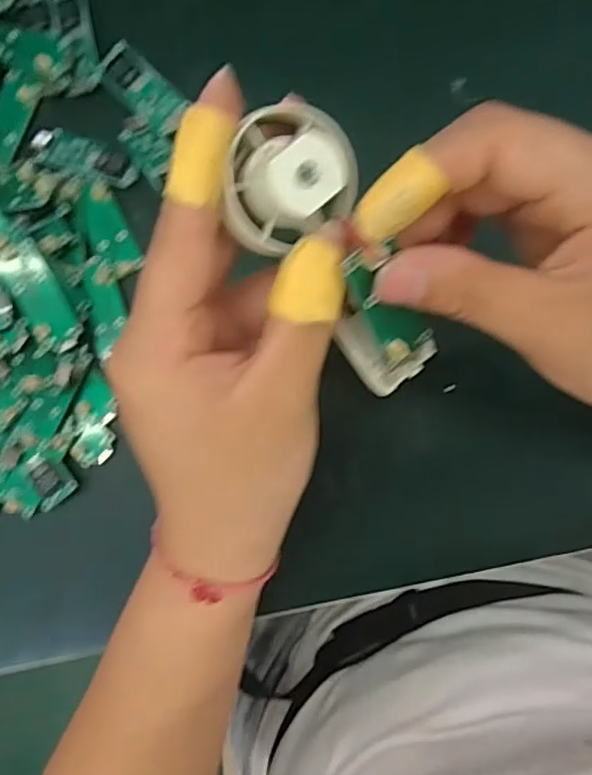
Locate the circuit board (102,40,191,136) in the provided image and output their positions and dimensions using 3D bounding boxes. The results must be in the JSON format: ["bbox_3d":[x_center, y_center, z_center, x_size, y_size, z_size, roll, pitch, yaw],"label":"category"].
[{"bbox_3d":[-0.072,-0.141,0.281,0.043,0.004,0.022,43,93,3],"label":"circuit board"}]

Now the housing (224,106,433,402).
[{"bbox_3d":[0.010,-0.035,0.174,0.036,0.016,0.091,-27,124,4],"label":"housing"}]

